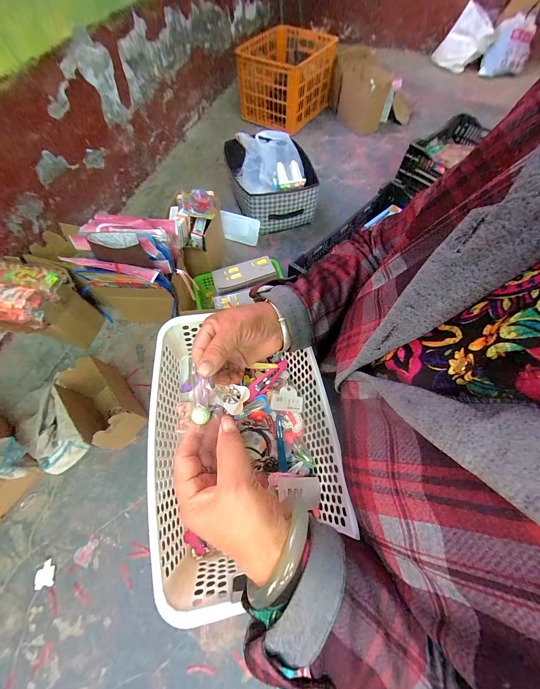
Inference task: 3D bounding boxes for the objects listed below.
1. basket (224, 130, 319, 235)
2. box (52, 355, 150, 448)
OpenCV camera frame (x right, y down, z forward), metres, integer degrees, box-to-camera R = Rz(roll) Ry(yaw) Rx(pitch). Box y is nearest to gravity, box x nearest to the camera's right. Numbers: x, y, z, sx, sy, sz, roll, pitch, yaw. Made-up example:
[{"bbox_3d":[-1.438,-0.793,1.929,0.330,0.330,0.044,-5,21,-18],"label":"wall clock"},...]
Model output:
[{"bbox_3d":[0.007,-0.703,1.086,0.317,0.233,0.376,-16,65,-8],"label":"basket"},{"bbox_3d":[-0.460,0.169,0.709,0.110,0.177,0.227,-41,71,-18],"label":"box"}]

